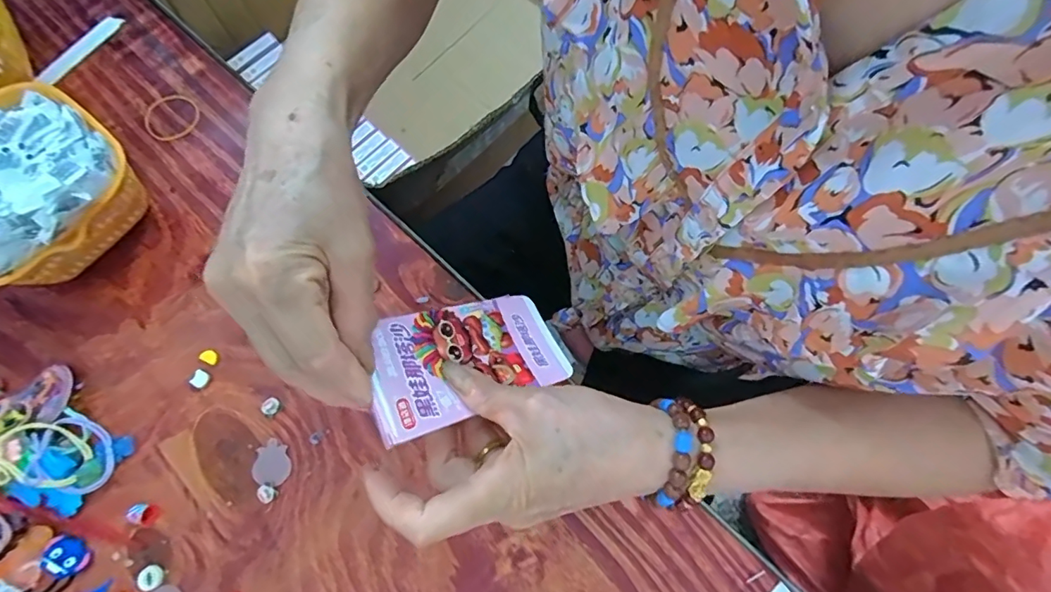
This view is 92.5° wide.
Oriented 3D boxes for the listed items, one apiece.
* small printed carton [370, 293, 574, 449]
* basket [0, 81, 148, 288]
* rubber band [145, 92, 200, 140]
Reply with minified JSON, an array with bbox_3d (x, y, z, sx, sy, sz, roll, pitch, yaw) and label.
[{"bbox_3d":[-0.033,0.034,0.290,0.123,0.009,0.065,-18,72,-40],"label":"small printed carton"},{"bbox_3d":[-0.362,-0.076,0.371,0.141,0.084,0.131,38,77,9],"label":"basket"},{"bbox_3d":[-0.310,-0.157,0.441,0.042,0.004,0.045,40,74,6],"label":"rubber band"}]

